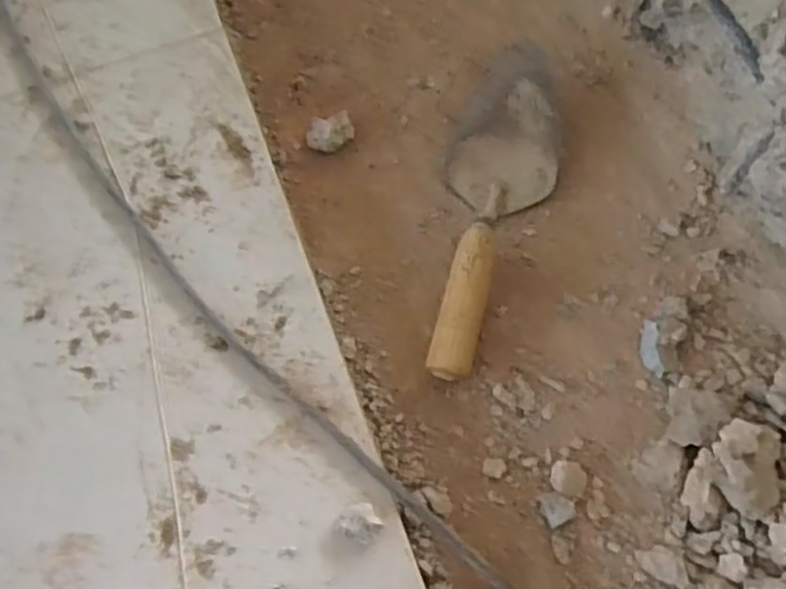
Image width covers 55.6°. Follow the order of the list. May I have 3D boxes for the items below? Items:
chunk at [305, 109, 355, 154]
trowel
[{"bbox_3d":[-0.056,-0.143,0.671,0.043,0.017,0.038,-13,66,-4],"label":"chunk"},{"bbox_3d":[0.085,-0.074,0.613,0.095,0.048,0.301,9,67,6],"label":"trowel"}]

